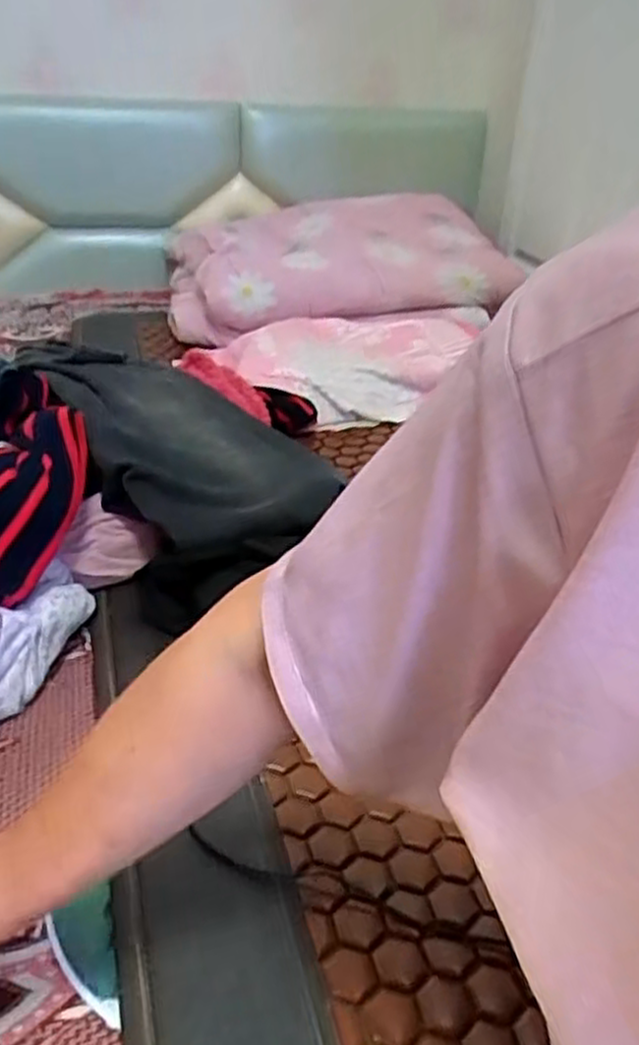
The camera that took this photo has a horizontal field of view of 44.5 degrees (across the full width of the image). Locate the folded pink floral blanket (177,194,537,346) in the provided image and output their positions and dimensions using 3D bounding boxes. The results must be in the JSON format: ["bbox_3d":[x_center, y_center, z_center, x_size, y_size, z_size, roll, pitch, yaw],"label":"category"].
[{"bbox_3d":[0.052,-0.532,1.577,0.723,0.182,0.444,-11,32,-23],"label":"folded pink floral blanket"}]

